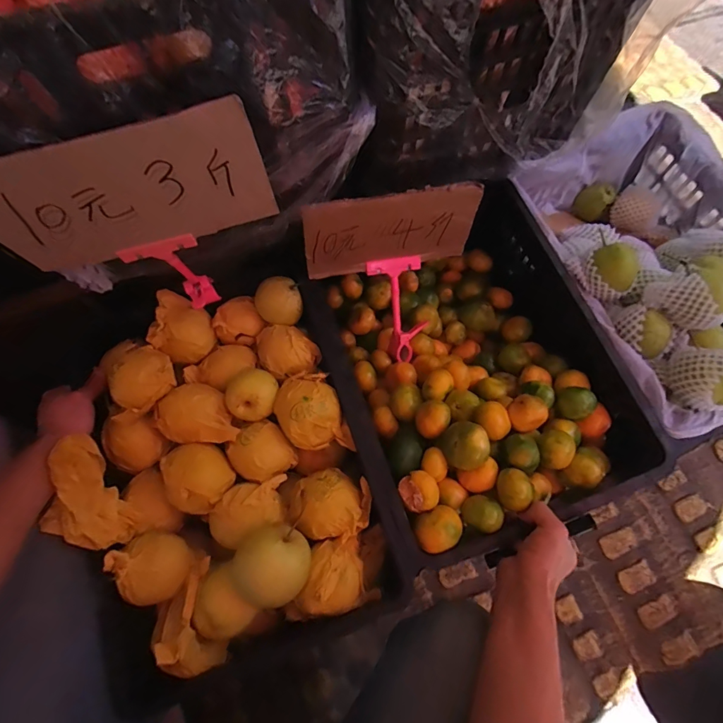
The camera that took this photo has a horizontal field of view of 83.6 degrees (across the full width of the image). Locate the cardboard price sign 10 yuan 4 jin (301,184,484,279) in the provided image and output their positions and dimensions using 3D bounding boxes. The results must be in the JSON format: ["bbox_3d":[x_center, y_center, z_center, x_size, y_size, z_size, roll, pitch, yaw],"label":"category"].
[{"bbox_3d":[0.043,-0.175,0.552,0.237,0.128,0.009,-12,63,-12],"label":"cardboard price sign 10 yuan 4 jin"}]

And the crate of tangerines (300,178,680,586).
[{"bbox_3d":[0.156,0.009,0.623,0.387,0.161,0.459,-19,70,-7],"label":"crate of tangerines"}]

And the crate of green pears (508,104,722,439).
[{"bbox_3d":[0.471,-0.153,0.649,0.364,0.191,0.487,-23,71,-9],"label":"crate of green pears"}]

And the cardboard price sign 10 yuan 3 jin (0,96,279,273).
[{"bbox_3d":[-0.224,-0.155,0.386,0.263,0.152,0.012,-17,77,-1],"label":"cardboard price sign 10 yuan 3 jin"}]

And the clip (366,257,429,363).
[{"bbox_3d":[0.059,-0.080,0.632,0.082,0.033,0.159,-10,108,-4],"label":"clip"}]

